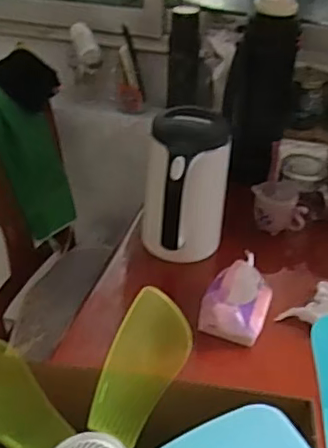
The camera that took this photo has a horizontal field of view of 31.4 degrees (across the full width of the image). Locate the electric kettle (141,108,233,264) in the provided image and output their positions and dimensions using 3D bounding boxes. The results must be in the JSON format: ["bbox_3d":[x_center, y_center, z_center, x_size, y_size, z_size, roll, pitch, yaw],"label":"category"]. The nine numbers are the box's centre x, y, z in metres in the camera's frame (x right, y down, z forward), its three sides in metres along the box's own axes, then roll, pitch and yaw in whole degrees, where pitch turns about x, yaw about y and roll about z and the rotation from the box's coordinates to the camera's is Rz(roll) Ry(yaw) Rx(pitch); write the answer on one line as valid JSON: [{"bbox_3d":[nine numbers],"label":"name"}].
[{"bbox_3d":[0.035,-0.049,0.990,0.144,0.245,0.165,3,35,1],"label":"electric kettle"}]

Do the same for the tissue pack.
[{"bbox_3d":[0.118,0.108,0.907,0.088,0.098,0.131,17,38,19],"label":"tissue pack"}]

